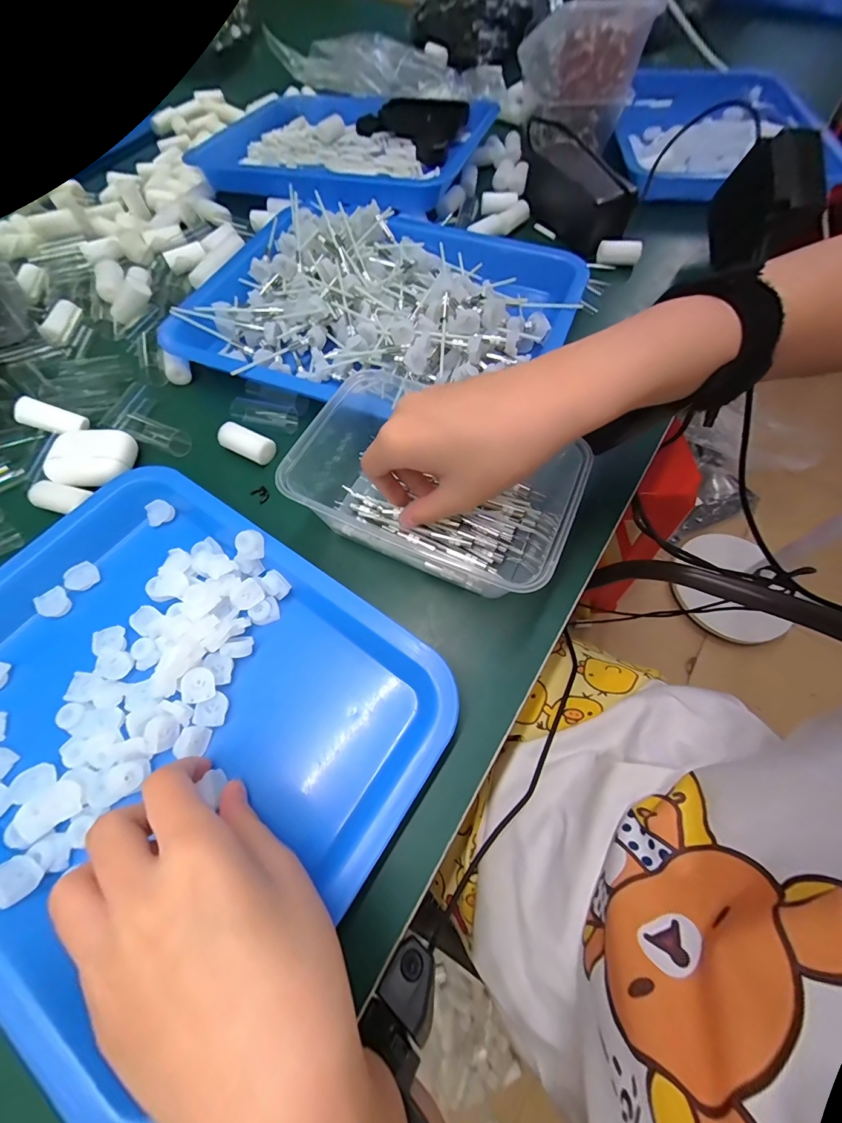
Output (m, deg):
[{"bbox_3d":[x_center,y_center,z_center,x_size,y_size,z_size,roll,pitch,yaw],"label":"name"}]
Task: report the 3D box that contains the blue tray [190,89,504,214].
[{"bbox_3d":[-0.088,-0.528,0.490,0.315,0.036,0.270,20,66,9],"label":"blue tray"}]

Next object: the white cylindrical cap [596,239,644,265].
[{"bbox_3d":[0.208,-0.323,0.408,0.044,0.021,0.014,25,66,25],"label":"white cylindrical cap"}]

